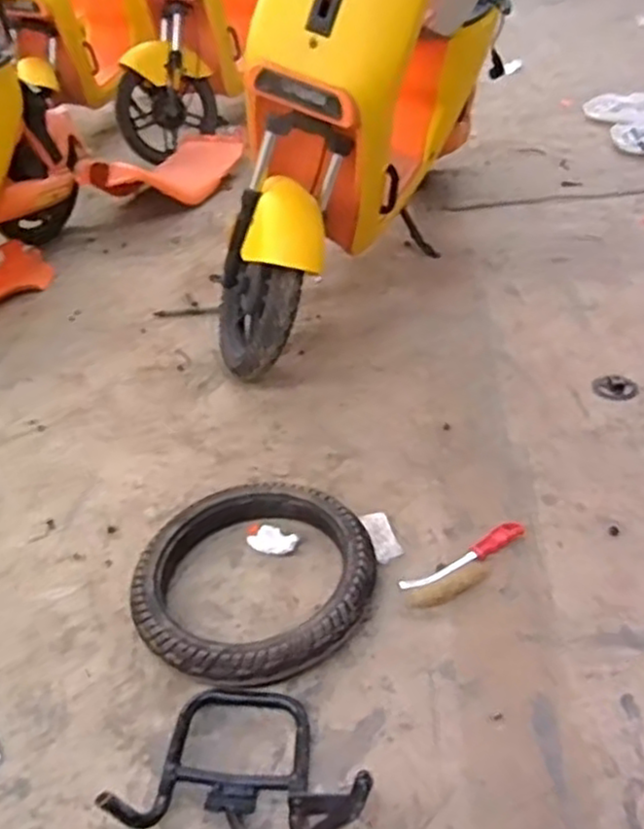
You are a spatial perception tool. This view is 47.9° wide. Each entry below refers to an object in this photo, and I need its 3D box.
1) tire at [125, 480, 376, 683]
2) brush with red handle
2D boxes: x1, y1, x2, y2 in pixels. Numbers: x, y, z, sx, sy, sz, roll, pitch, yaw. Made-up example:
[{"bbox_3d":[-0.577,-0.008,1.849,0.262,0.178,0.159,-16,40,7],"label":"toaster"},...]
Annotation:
[{"bbox_3d":[-0.098,0.244,1.090,0.336,0.065,0.350,-3,38,3],"label":"tire"},{"bbox_3d":[0.223,0.227,1.100,0.219,0.018,0.059,-22,41,-21],"label":"brush with red handle"}]

